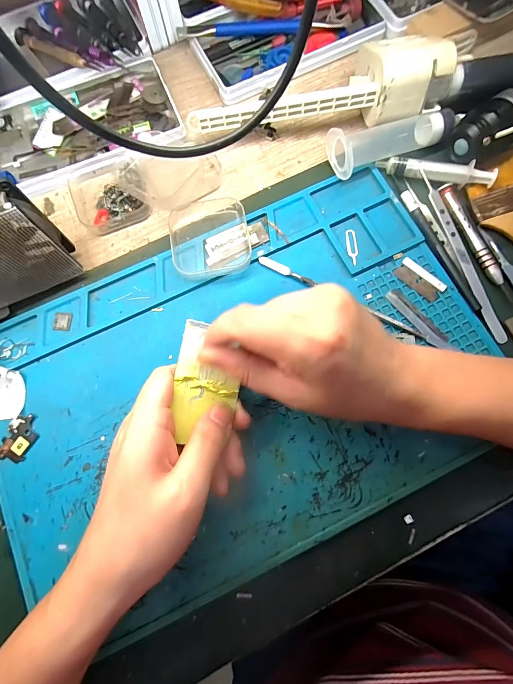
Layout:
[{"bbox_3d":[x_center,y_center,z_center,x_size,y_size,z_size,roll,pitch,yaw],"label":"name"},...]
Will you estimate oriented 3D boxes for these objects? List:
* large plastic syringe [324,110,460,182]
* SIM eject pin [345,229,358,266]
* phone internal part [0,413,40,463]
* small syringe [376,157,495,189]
[{"bbox_3d":[0.115,-0.178,0.279,0.111,0.030,0.042,-22,78,-4],"label":"large plastic syringe"},{"bbox_3d":[0.080,-0.079,0.275,0.009,0.004,0.034,-7,76,6],"label":"SIM eject pin"},{"bbox_3d":[-0.176,0.073,0.243,0.023,0.004,0.038,23,79,6],"label":"phone internal part"},{"bbox_3d":[0.151,-0.145,0.275,0.091,0.018,0.014,15,78,4],"label":"small syringe"}]

